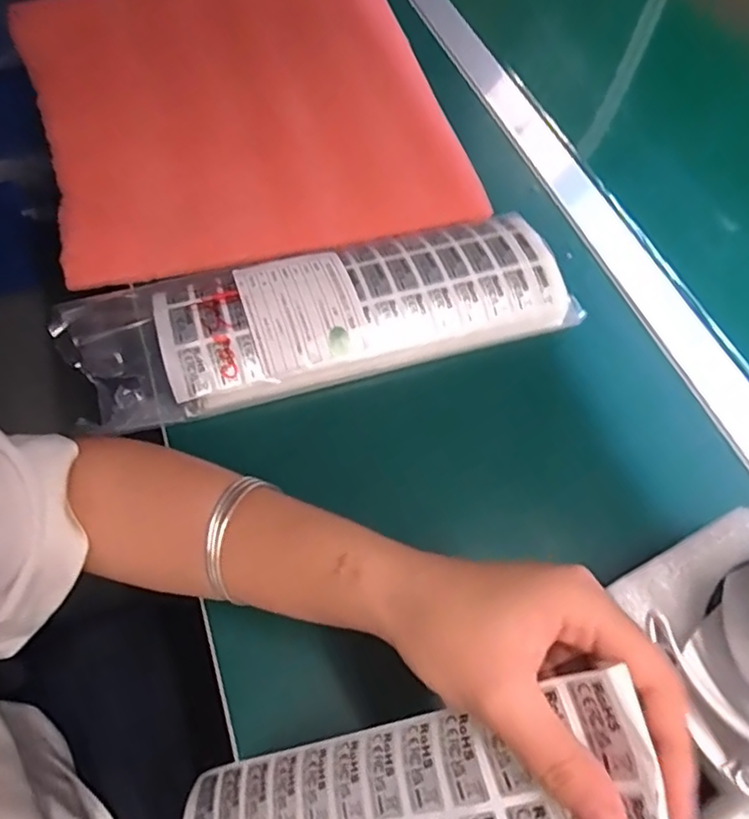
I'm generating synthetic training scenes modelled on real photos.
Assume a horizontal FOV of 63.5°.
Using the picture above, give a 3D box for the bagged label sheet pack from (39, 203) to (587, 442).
[{"bbox_3d":[-0.034,-0.065,0.426,0.347,0.040,0.107,-13,61,-9],"label":"bagged label sheet pack"}]

